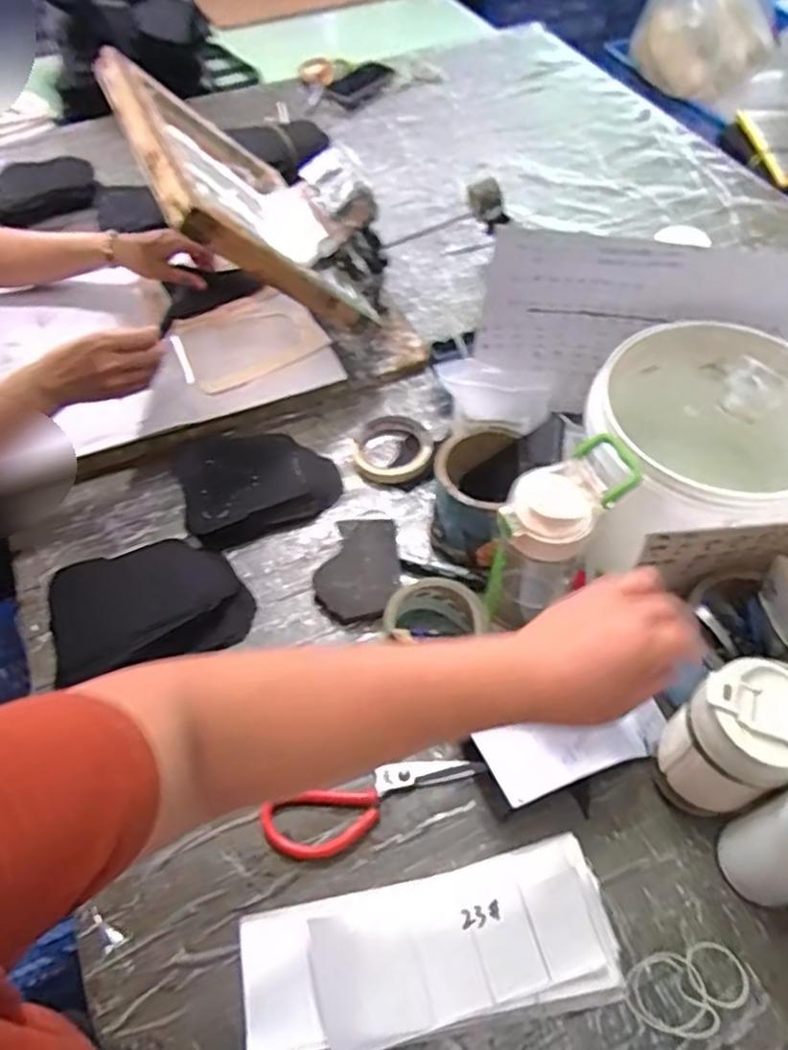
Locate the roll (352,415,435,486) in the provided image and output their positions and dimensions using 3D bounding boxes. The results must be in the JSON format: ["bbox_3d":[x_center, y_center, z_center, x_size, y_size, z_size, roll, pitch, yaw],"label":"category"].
[{"bbox_3d":[-0.001,-0.092,0.821,0.095,0.030,0.102,-1,54,1],"label":"roll"}]

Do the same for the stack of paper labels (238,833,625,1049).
[{"bbox_3d":[0.027,0.318,0.502,0.268,0.038,0.106,-12,55,-7],"label":"stack of paper labels"}]

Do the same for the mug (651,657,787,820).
[{"bbox_3d":[0.263,0.174,0.539,0.077,0.153,0.080,-28,58,-17],"label":"mug"}]

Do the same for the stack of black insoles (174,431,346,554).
[{"bbox_3d":[-0.157,-0.054,0.788,0.177,0.032,0.155,-22,57,-13],"label":"stack of black insoles"}]

